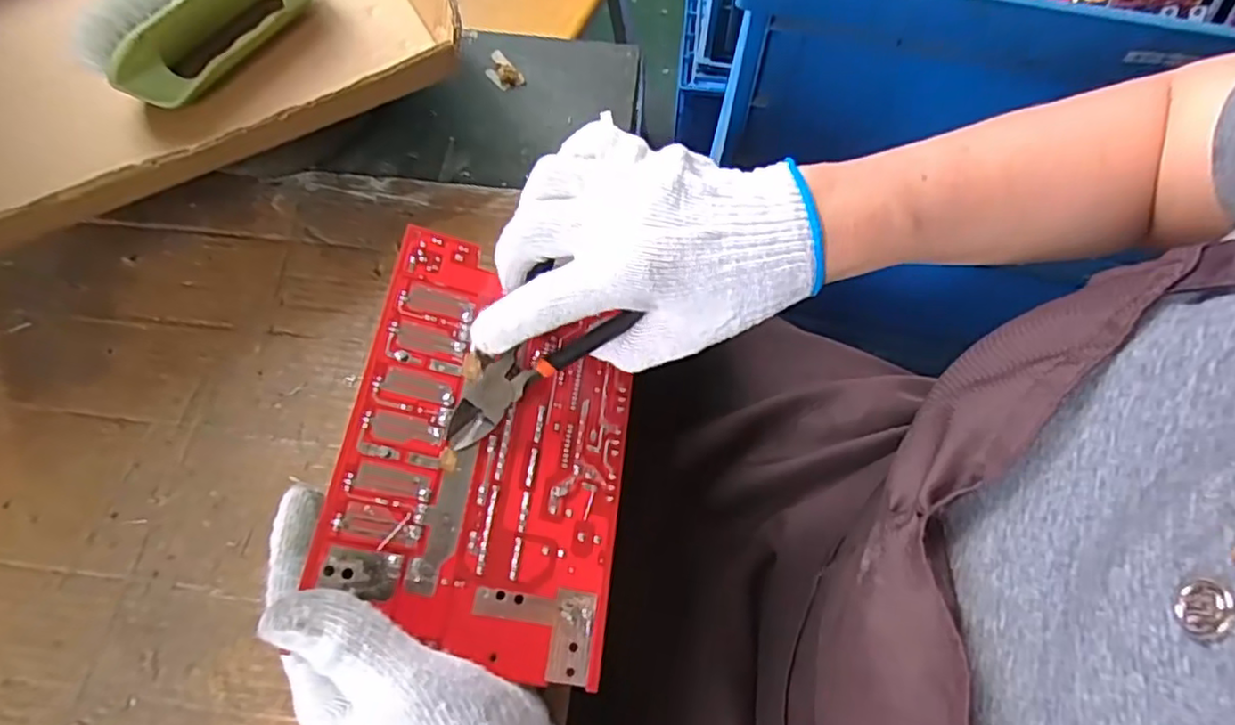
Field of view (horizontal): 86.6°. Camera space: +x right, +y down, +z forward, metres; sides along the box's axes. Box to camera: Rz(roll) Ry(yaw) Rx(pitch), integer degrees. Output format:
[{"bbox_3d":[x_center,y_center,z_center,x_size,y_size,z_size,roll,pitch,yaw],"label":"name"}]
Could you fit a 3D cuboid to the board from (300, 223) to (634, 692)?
[{"bbox_3d":[-0.057,0.036,0.307,0.127,0.005,0.190,15,63,-17],"label":"board"}]

